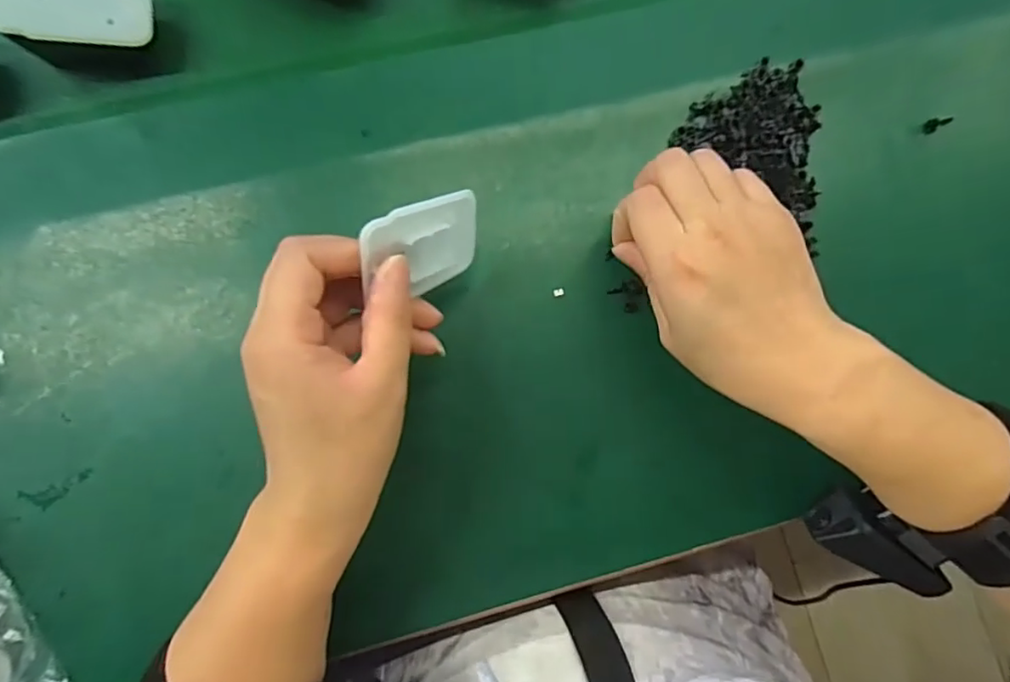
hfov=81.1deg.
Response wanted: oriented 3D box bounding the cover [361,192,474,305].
[{"bbox_3d":[-0.035,-0.042,0.264,0.006,0.041,0.064,26,39,32],"label":"cover"}]

